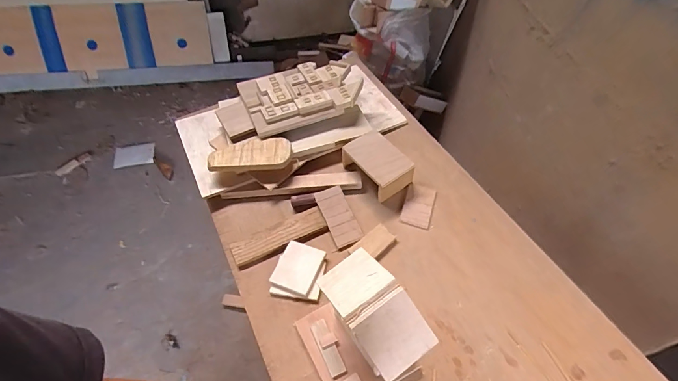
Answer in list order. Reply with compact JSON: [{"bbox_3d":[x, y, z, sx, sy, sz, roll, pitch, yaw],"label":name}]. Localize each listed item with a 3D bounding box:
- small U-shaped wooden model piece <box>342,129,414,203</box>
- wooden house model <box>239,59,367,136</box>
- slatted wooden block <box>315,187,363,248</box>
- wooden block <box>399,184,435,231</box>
[{"bbox_3d":[0.081,-0.055,0.770,0.095,0.066,0.136,-30,58,-21],"label":"small U-shaped wooden model piece"},{"bbox_3d":[-0.087,-0.231,0.853,0.261,0.034,0.175,-18,54,-13],"label":"wooden house model"},{"bbox_3d":[-0.001,0.050,0.723,0.057,0.006,0.125,-21,64,-11],"label":"slatted wooden block"},{"bbox_3d":[0.162,0.032,0.743,0.057,0.009,0.098,14,54,11],"label":"wooden block"}]

